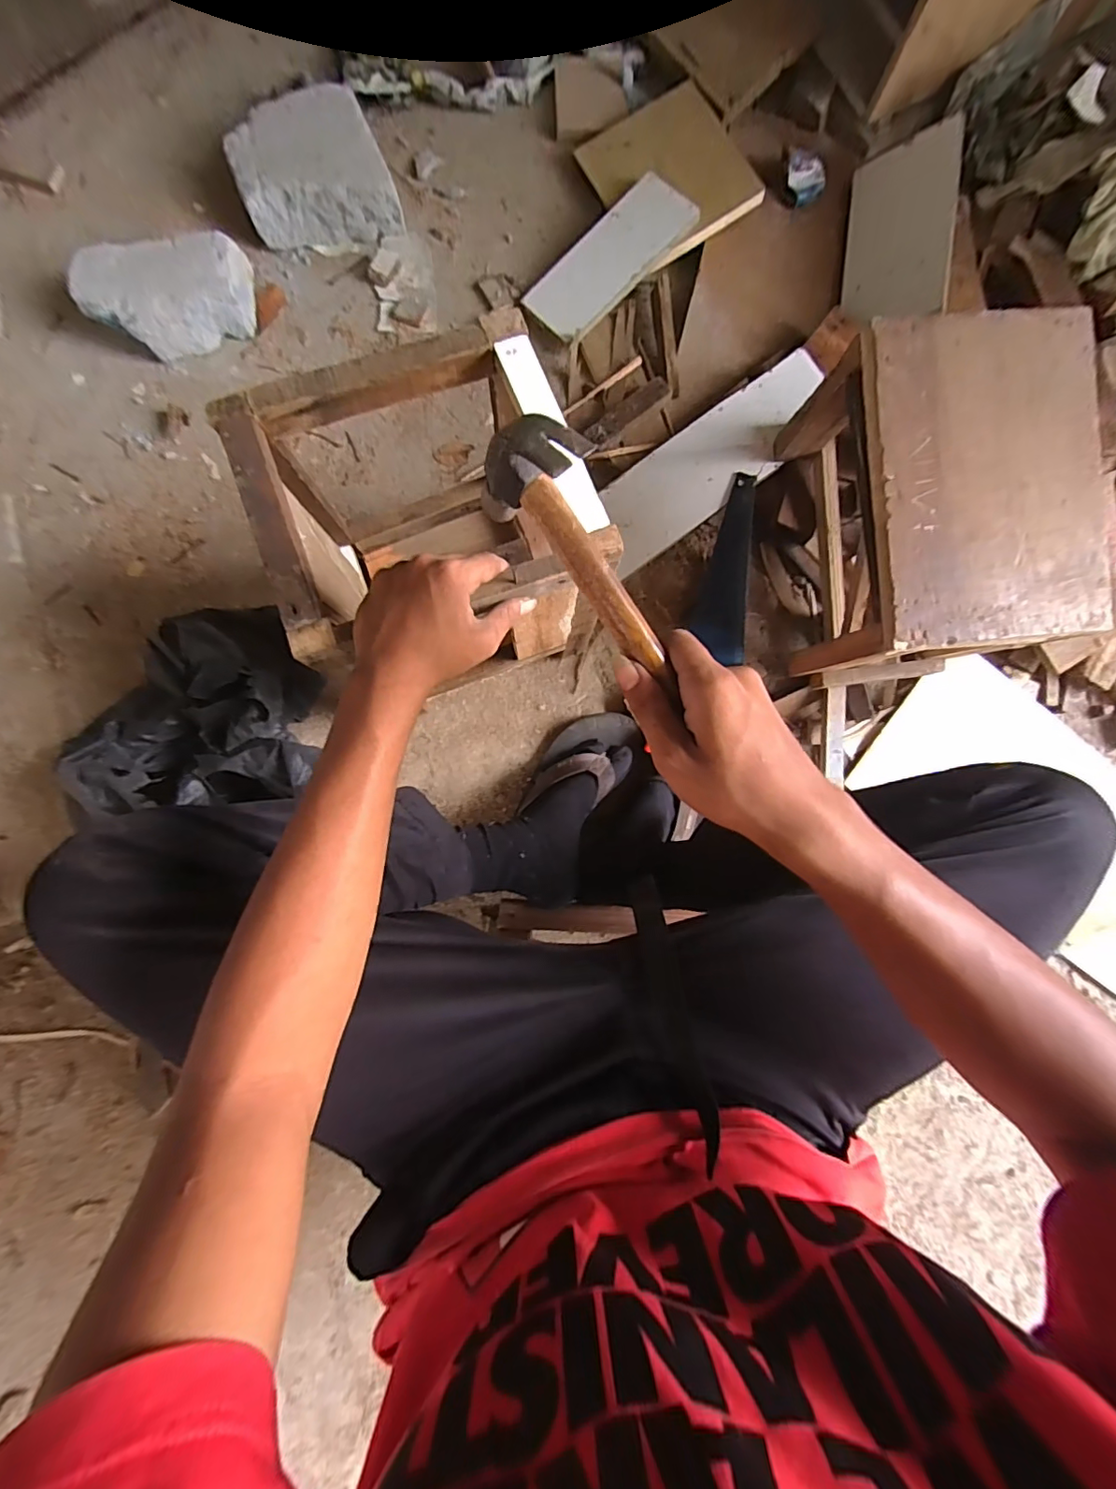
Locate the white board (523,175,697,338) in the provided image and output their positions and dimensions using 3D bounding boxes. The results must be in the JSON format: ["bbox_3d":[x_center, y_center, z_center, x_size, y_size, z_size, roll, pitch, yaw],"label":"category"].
[{"bbox_3d":[0.073,-0.706,0.761,0.262,0.016,0.111,-45,82,2],"label":"white board"}]

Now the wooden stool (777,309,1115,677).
[{"bbox_3d":[0.422,-0.256,0.605,0.238,0.198,0.327,-3,84,-3],"label":"wooden stool"}]

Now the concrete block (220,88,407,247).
[{"bbox_3d":[-0.346,-0.814,0.737,0.209,0.080,0.171,-15,85,-4],"label":"concrete block"}]

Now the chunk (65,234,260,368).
[{"bbox_3d":[-0.530,-0.617,0.719,0.212,0.073,0.119,-19,85,-5],"label":"chunk"}]

